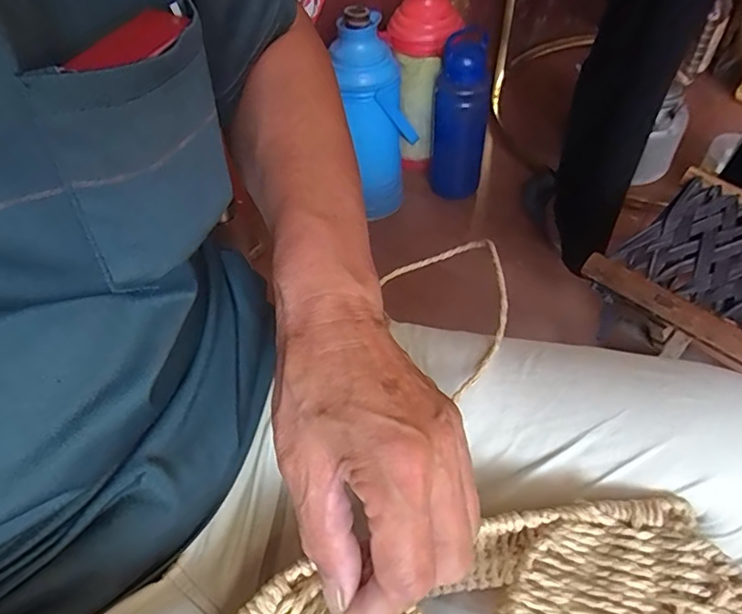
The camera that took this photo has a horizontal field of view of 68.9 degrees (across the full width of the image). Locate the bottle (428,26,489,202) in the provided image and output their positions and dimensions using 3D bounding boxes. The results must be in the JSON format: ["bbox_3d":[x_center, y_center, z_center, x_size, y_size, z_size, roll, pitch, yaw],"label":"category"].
[{"bbox_3d":[0.174,-0.361,1.064,0.103,0.309,0.089,2,50,5],"label":"bottle"}]

